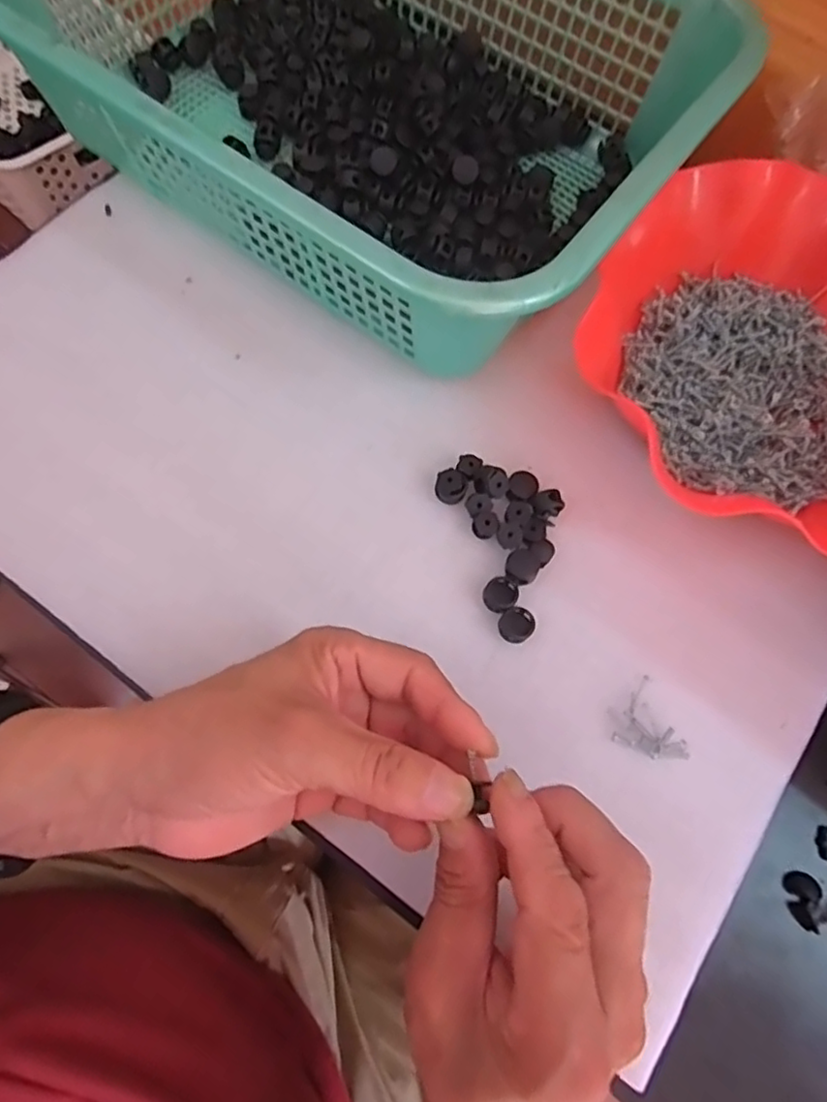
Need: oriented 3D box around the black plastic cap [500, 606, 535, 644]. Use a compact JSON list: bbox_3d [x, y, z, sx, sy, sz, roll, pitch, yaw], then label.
[{"bbox_3d":[0.052,0.037,0.319,0.017,0.006,0.018,1,71,-3],"label":"black plastic cap"}]

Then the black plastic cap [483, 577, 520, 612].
[{"bbox_3d":[0.045,0.023,0.322,0.016,0.005,0.017,1,71,-3],"label":"black plastic cap"}]

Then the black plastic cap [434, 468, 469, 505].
[{"bbox_3d":[0.020,-0.035,0.338,0.017,0.009,0.017,1,71,-3],"label":"black plastic cap"}]

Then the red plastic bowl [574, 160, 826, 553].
[{"bbox_3d":[0.197,-0.103,0.337,0.203,0.061,0.215,1,71,-3],"label":"red plastic bowl"}]

